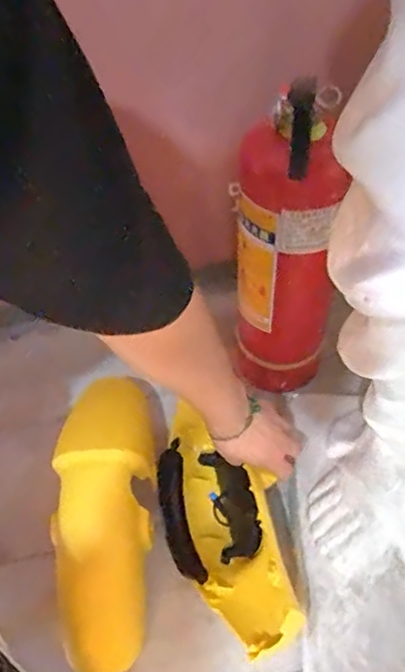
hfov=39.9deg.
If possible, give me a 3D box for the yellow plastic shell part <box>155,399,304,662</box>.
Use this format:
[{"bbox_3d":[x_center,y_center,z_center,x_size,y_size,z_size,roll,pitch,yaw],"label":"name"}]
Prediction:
[{"bbox_3d":[0.017,0.215,0.660,0.115,0.113,0.306,-23,41,-13],"label":"yellow plastic shell part"}]

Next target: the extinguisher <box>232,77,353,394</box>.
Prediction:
[{"bbox_3d":[0.098,-0.092,0.678,0.113,0.414,0.098,2,52,6],"label":"extinguisher"}]

